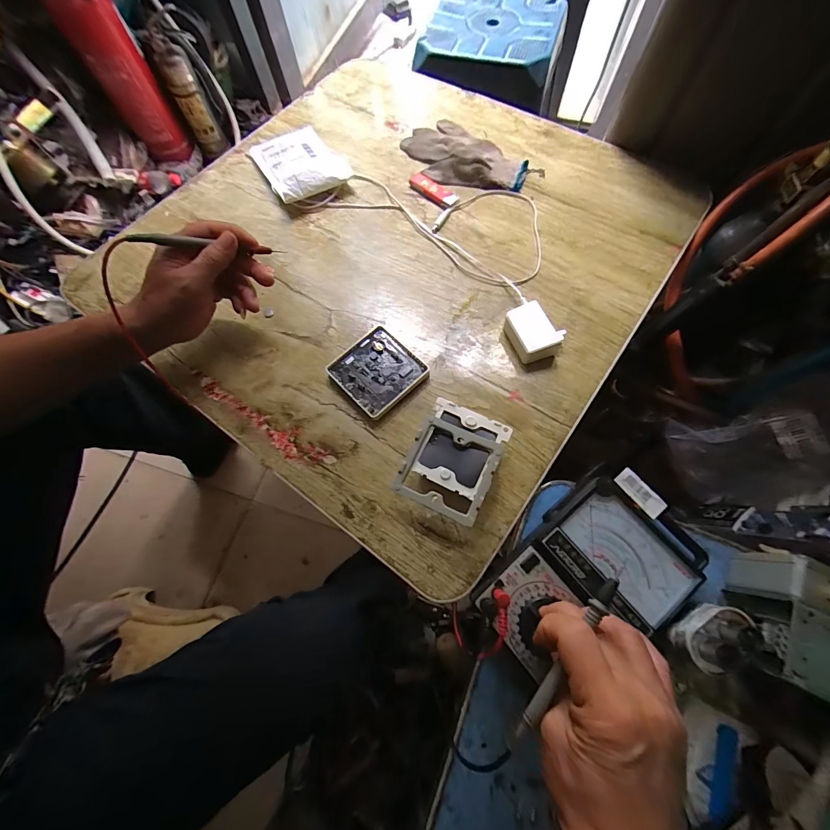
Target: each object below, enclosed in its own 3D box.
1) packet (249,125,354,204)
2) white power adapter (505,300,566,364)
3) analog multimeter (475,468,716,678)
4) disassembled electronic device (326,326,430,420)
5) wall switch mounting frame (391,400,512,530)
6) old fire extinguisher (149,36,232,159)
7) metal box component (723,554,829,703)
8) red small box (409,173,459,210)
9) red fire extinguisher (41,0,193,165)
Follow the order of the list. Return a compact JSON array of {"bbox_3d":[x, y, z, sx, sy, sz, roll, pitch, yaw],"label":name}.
[{"bbox_3d":[-0.175,-0.389,0.541,0.118,0.038,0.175,-29,70,-9],"label":"packet"},{"bbox_3d":[0.136,-0.096,0.414,0.050,0.029,0.065,-20,69,-6],"label":"white power adapter"},{"bbox_3d":[0.155,0.134,0.317,0.191,0.041,0.114,-32,70,-10],"label":"analog multimeter"},{"bbox_3d":[-0.043,-0.050,0.414,0.087,0.013,0.088,-41,72,-14],"label":"disassembled electronic device"},{"bbox_3d":[0.038,0.046,0.360,0.081,0.035,0.105,25,71,12],"label":"wall switch mounting frame"},{"bbox_3d":[-0.676,-0.948,1.101,0.090,0.279,0.076,-30,72,-8],"label":"old fire extinguisher"},{"bbox_3d":[0.306,0.166,0.284,0.080,0.063,0.095,22,70,11],"label":"metal box component"},{"bbox_3d":[0.028,-0.322,0.518,0.029,0.009,0.078,-41,72,-13],"label":"red small box"},{"bbox_3d":[-0.787,-0.907,0.996,0.137,0.367,0.125,-35,72,-9],"label":"red fire extinguisher"}]

